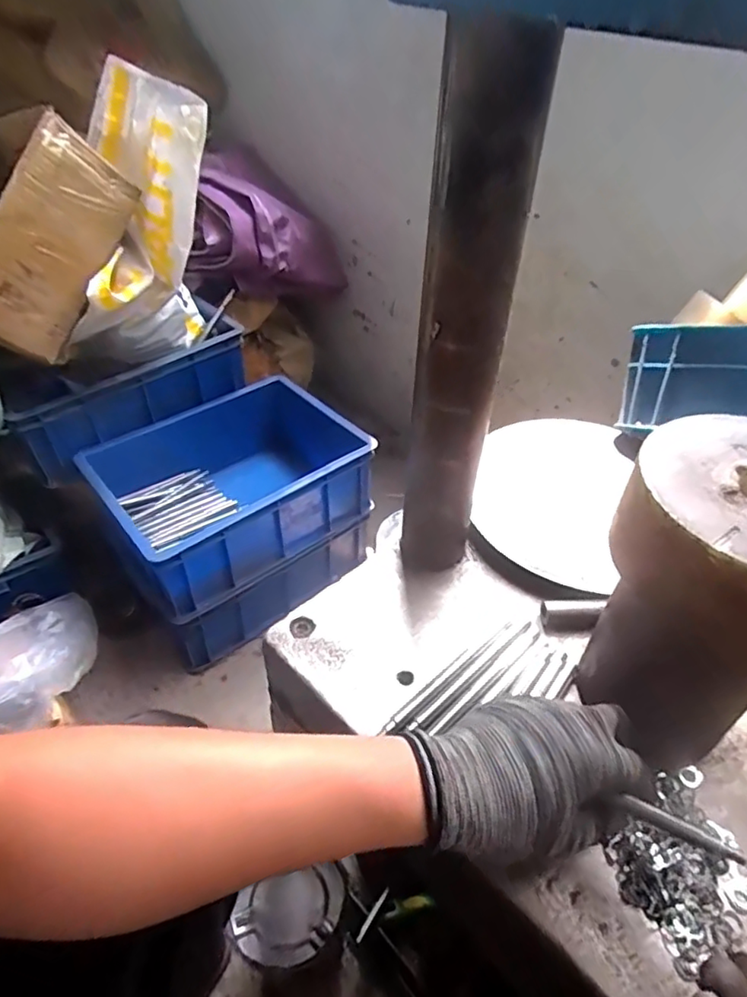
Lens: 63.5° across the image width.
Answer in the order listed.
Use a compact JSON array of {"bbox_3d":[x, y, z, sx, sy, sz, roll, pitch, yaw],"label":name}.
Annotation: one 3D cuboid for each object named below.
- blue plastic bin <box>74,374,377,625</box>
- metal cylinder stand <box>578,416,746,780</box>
[{"bbox_3d":[-0.227,-0.028,1.022,0.415,0.145,0.294,-27,50,-29],"label":"blue plastic bin"},{"bbox_3d":[0.227,0.072,0.423,0.142,0.219,0.143,30,49,27],"label":"metal cylinder stand"}]

